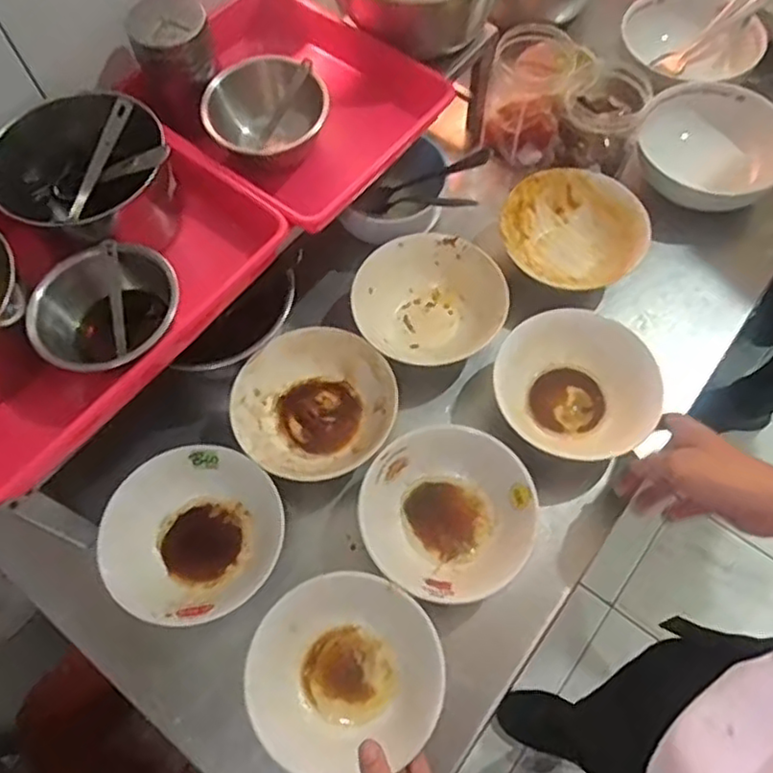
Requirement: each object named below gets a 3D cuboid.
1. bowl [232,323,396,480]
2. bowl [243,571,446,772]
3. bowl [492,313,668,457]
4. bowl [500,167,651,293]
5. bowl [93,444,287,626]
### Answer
[{"bbox_3d":[-0.071,0.018,0.653,0.153,0.050,0.144,-24,67,-9],"label":"bowl"},{"bbox_3d":[-0.033,0.236,0.548,0.151,0.055,0.145,-1,65,1],"label":"bowl"},{"bbox_3d":[0.184,0.004,0.654,0.154,0.060,0.142,-1,65,1],"label":"bowl"},{"bbox_3d":[0.207,-0.180,0.740,0.152,0.052,0.122,9,66,6],"label":"bowl"},{"bbox_3d":[-0.176,0.135,0.603,0.154,0.052,0.153,-1,65,1],"label":"bowl"}]

